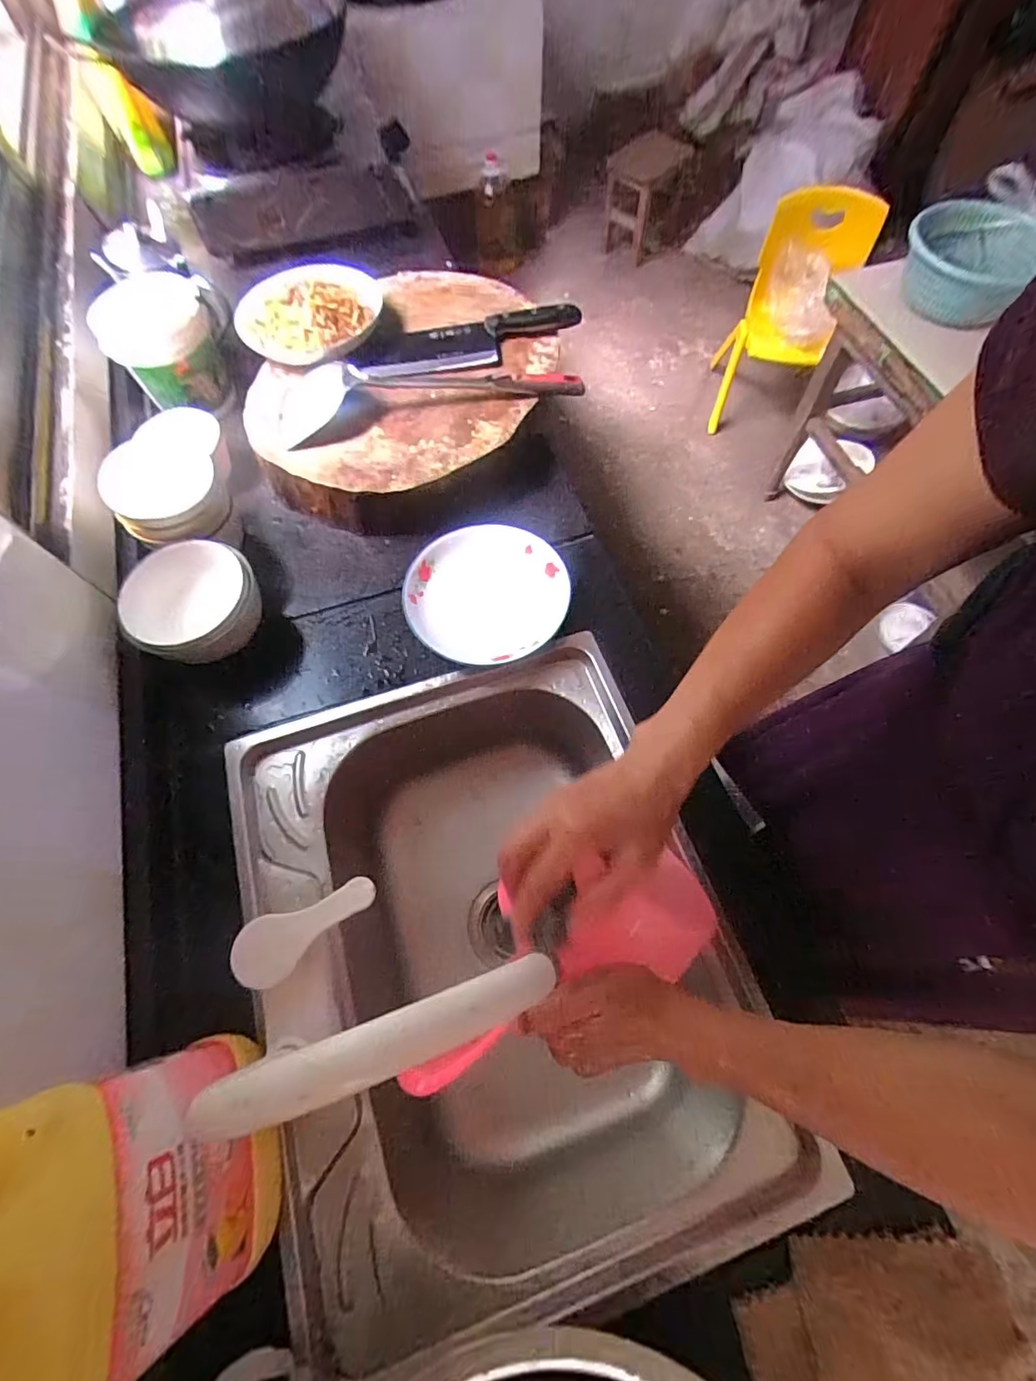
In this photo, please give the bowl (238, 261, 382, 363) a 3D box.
[{"bbox_3d":[-0.264,-0.483,0.675,0.182,0.049,0.131,-16,67,-5],"label":"bowl"}]

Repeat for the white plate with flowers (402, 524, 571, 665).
[{"bbox_3d":[-0.035,-0.113,0.616,0.184,0.035,0.172,-1,67,2],"label":"white plate with flowers"}]

